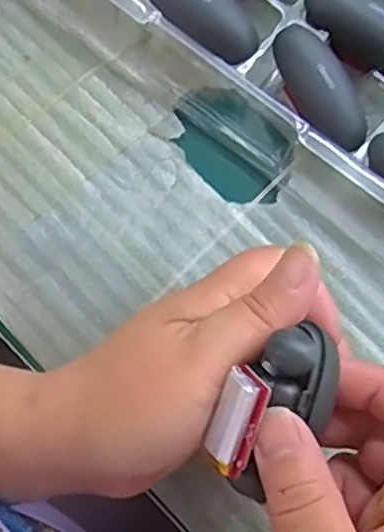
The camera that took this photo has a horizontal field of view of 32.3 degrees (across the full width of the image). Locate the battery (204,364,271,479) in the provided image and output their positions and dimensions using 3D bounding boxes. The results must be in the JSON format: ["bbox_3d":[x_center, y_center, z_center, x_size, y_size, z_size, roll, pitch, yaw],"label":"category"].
[{"bbox_3d":[0.015,0.053,0.223,0.014,0.006,0.036,17,101,5],"label":"battery"}]

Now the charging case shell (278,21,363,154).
[{"bbox_3d":[0.061,-0.087,0.314,0.023,0.014,0.065,-25,77,-5],"label":"charging case shell"}]

